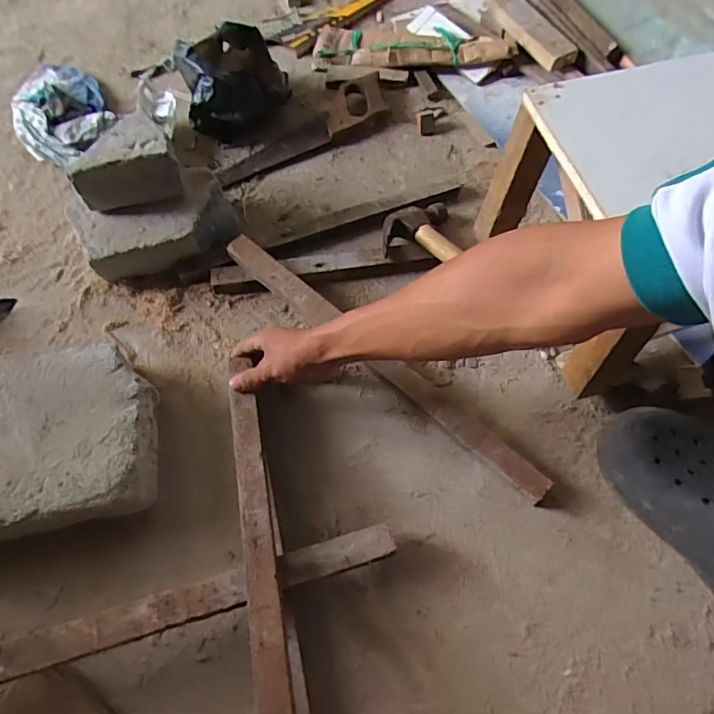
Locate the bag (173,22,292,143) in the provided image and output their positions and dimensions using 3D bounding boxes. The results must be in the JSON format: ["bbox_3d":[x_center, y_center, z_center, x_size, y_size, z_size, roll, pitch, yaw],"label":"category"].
[{"bbox_3d":[-0.192,-0.441,0.812,0.168,0.131,0.143,-15,63,-6],"label":"bag"}]

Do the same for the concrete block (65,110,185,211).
[{"bbox_3d":[-0.303,-0.257,0.656,0.130,0.062,0.092,-17,63,-7],"label":"concrete block"}]

